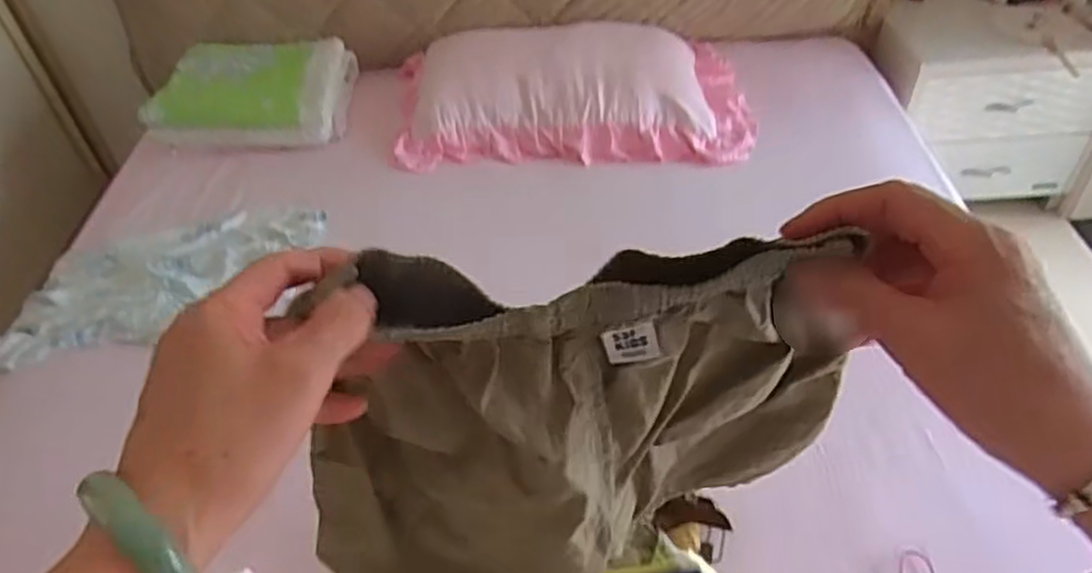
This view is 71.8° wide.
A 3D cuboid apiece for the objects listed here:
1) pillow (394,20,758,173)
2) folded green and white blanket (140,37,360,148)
[{"bbox_3d":[0.048,-0.448,1.699,0.794,0.132,0.414,0,45,6],"label":"pillow"},{"bbox_3d":[-0.699,-0.451,1.783,0.448,0.112,0.324,-5,45,1],"label":"folded green and white blanket"}]

